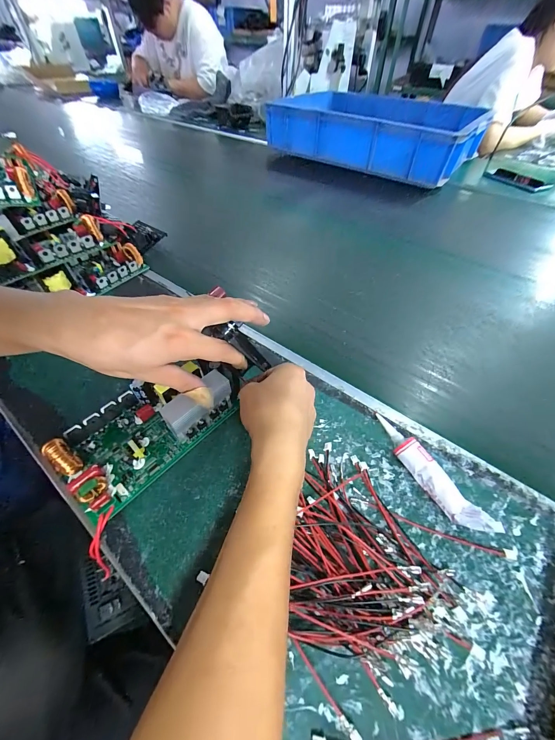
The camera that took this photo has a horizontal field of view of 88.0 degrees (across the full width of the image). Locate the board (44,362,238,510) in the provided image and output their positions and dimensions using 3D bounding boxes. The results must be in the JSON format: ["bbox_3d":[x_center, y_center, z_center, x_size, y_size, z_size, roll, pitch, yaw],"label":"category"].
[{"bbox_3d":[-0.138,0.048,0.300,0.102,0.054,0.176,35,59,25],"label":"board"}]

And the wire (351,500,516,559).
[{"bbox_3d":[0.134,0.139,0.255,0.137,0.005,0.008,15,53,11],"label":"wire"}]

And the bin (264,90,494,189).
[{"bbox_3d":[0.289,-0.763,0.910,0.676,0.126,0.390,36,59,25],"label":"bin"}]

